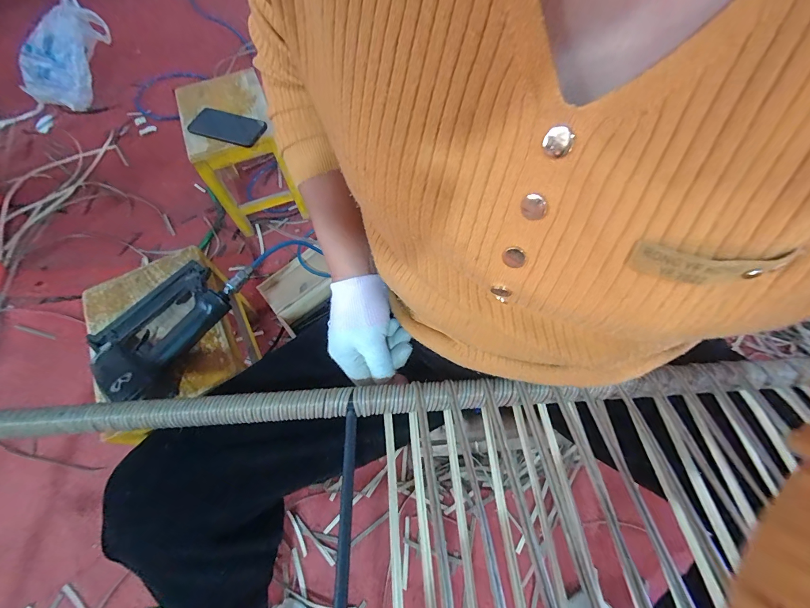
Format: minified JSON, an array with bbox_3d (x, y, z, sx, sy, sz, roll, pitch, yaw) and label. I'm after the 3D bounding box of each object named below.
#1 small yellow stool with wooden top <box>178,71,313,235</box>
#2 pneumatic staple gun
[{"bbox_3d":[-0.424,-0.387,0.910,0.184,0.282,0.274,-22,65,-9],"label":"small yellow stool with wooden top"},{"bbox_3d":[-0.360,0.020,0.519,0.152,0.050,0.234,24,67,12],"label":"pneumatic staple gun"}]

